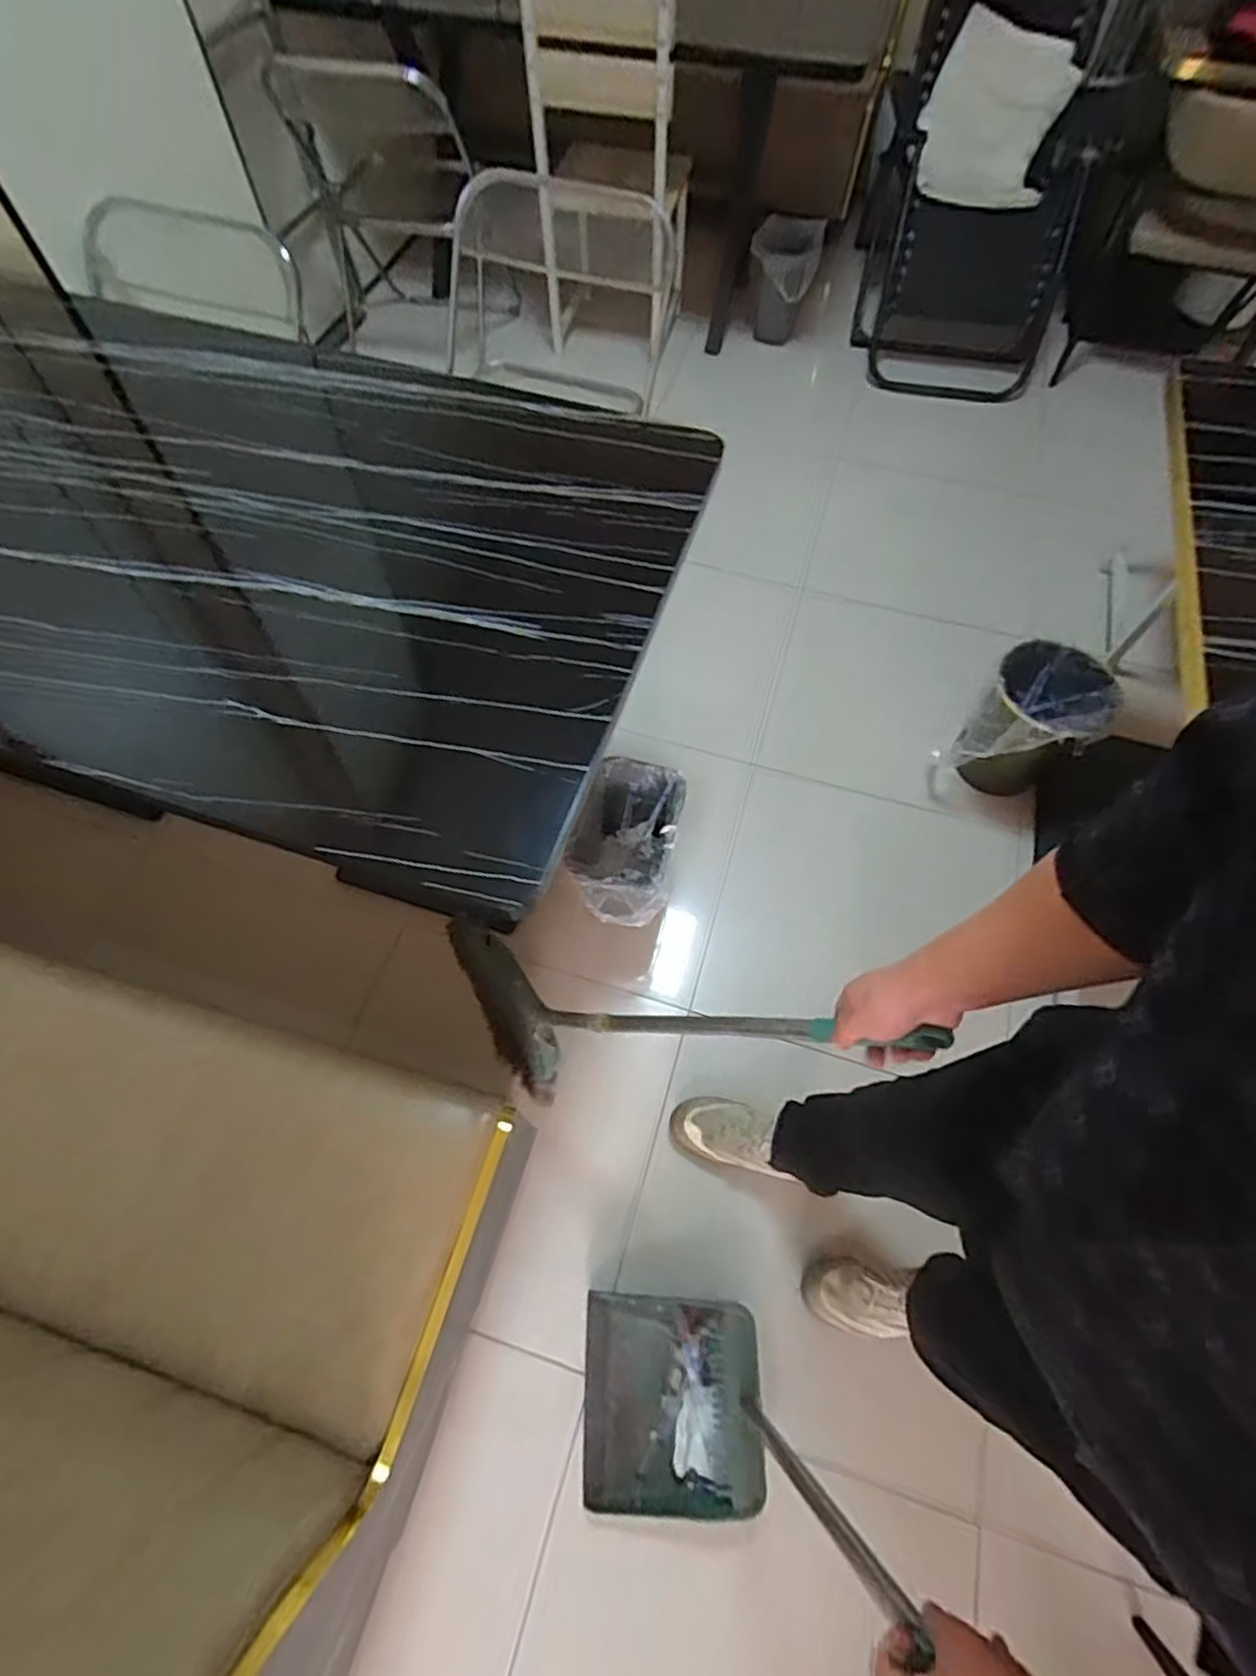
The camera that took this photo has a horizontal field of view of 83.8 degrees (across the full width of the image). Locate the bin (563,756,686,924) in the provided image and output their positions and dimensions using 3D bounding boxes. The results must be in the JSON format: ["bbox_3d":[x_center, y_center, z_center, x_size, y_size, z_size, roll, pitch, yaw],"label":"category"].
[{"bbox_3d":[-0.005,0.029,1.320,0.176,0.189,0.295,13,62,6],"label":"bin"}]

